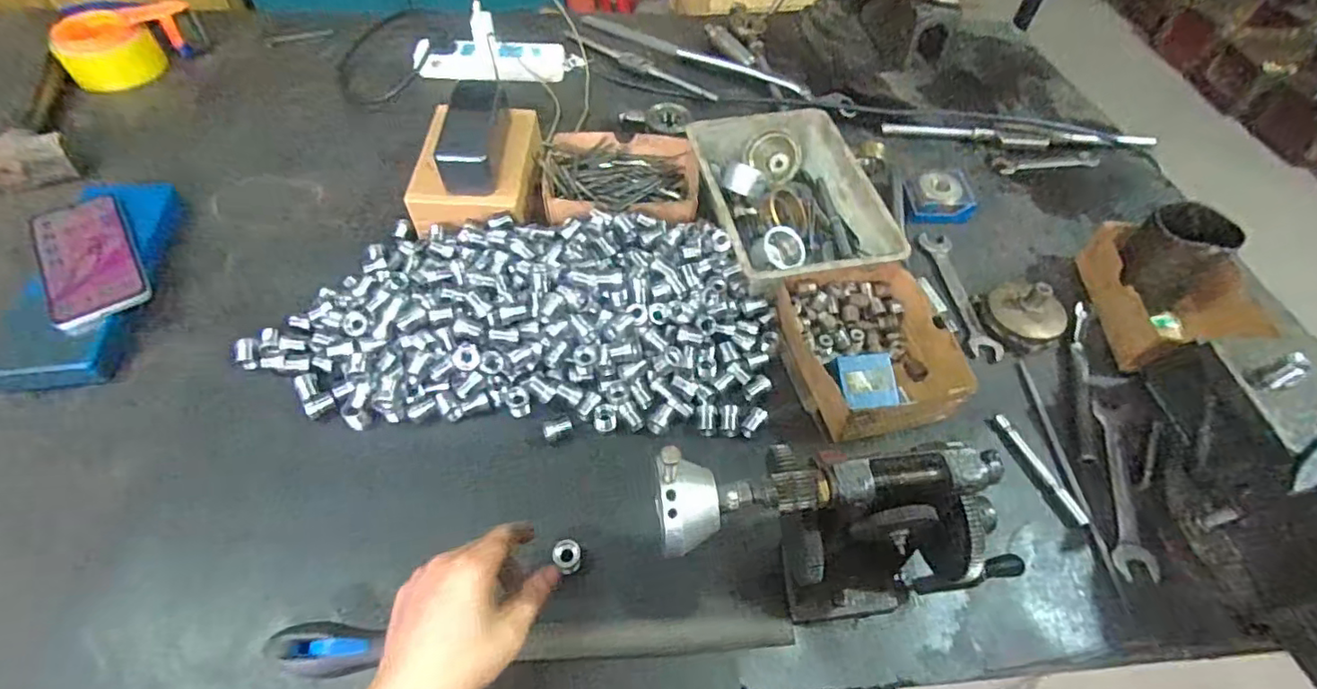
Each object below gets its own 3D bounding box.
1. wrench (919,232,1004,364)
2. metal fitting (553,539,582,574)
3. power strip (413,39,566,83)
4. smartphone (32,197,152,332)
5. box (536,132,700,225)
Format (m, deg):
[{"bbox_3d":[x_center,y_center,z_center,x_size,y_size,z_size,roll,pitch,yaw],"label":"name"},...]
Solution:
[{"bbox_3d":[0.327,-0.055,0.639,0.036,0.008,0.169,-2,55,-5],"label":"wrench"},{"bbox_3d":[-0.069,0.162,0.450,0.021,0.023,0.019,-23,59,-19],"label":"metal fitting"},{"bbox_3d":[-0.238,-0.402,0.823,0.202,0.034,0.073,4,54,0],"label":"power strip"},{"bbox_3d":[-0.549,-0.082,0.567,0.075,0.012,0.155,-28,68,-26],"label":"smartphone"},{"bbox_3d":[-0.041,-0.188,0.676,0.182,0.044,0.142,0,55,-3],"label":"box"}]

